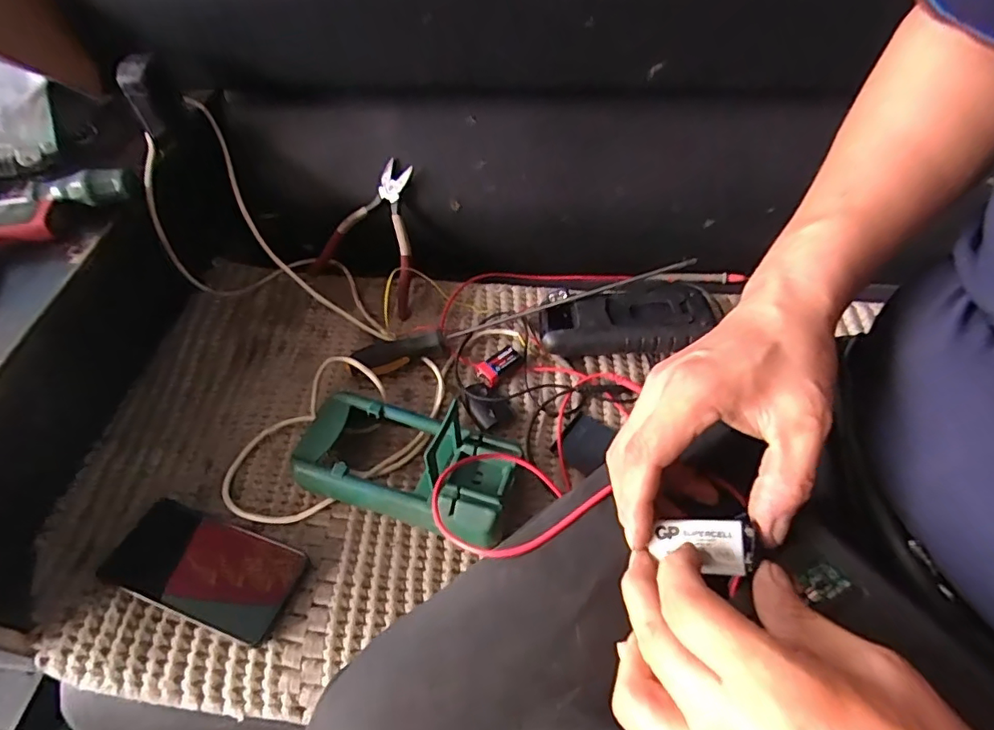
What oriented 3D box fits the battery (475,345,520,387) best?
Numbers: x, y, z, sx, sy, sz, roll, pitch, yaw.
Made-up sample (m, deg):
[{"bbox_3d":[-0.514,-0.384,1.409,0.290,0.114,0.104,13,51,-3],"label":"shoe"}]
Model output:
[{"bbox_3d":[0.002,0.000,0.598,0.047,0.020,0.026,-37,60,-24],"label":"battery"}]

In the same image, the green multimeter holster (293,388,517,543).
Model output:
[{"bbox_3d":[-0.079,0.092,0.505,0.196,0.056,0.103,14,54,13],"label":"green multimeter holster"}]

